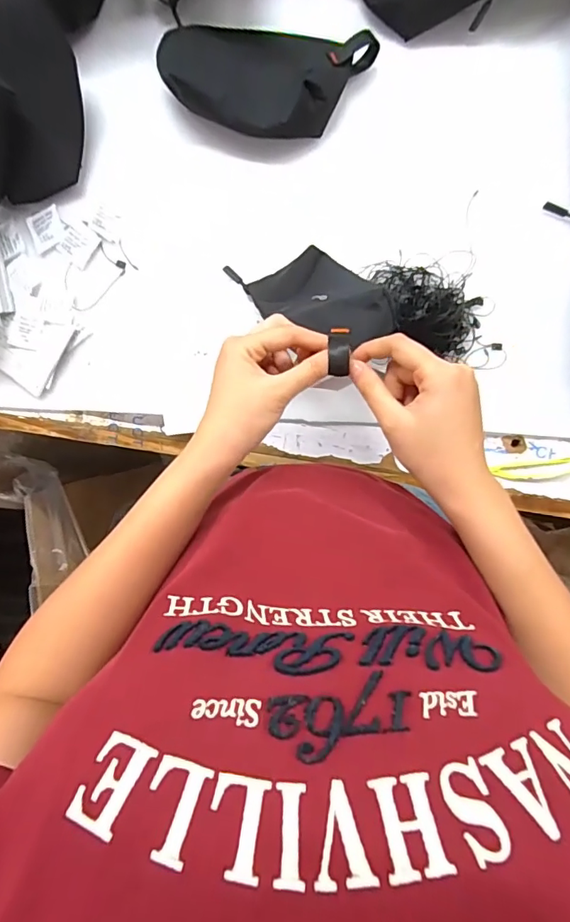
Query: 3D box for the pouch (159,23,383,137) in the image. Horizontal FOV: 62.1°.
[{"bbox_3d":[-0.024,-0.381,0.475,0.214,0.038,0.105,10,96,5],"label":"pouch"}]

